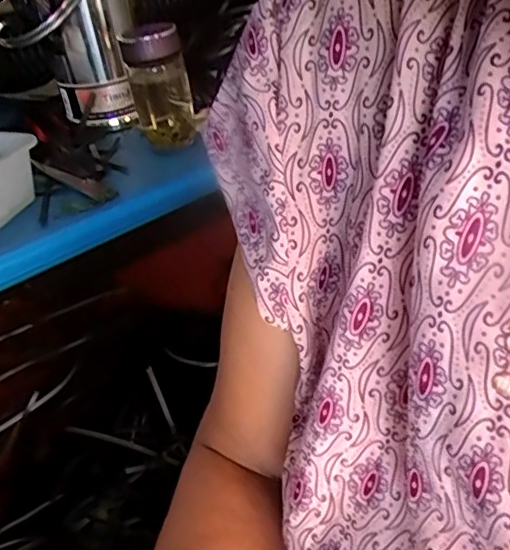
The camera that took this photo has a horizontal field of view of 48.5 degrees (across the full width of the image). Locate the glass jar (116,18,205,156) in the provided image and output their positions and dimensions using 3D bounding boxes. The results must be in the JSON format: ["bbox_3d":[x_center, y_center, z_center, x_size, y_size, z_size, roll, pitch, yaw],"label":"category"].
[{"bbox_3d":[-0.132,-0.260,0.771,0.084,0.147,0.086,-20,39,-17],"label":"glass jar"}]

